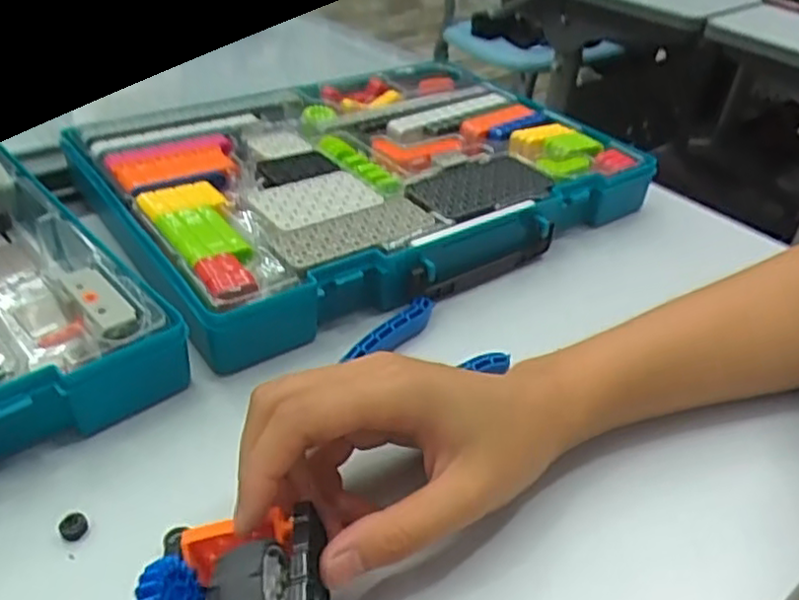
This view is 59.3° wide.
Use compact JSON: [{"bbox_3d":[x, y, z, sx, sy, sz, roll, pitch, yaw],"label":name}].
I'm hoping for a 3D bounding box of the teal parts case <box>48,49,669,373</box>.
[{"bbox_3d":[-0.025,-0.097,0.510,0.365,0.041,0.261,-22,45,-32],"label":"teal parts case"}]

